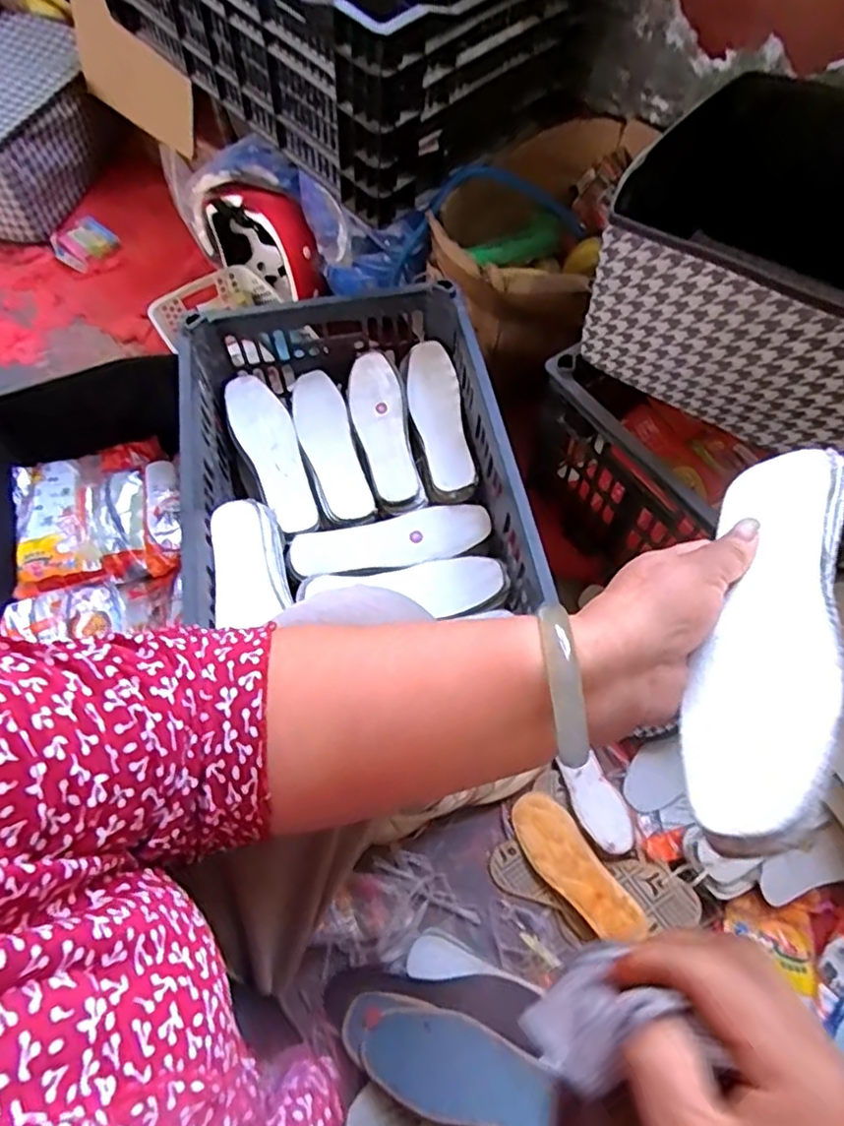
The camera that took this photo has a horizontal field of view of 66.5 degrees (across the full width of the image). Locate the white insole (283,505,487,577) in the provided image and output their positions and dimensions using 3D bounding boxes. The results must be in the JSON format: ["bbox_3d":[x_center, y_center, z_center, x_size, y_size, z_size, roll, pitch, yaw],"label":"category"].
[{"bbox_3d":[-0.036,-0.022,0.757,0.230,0.016,0.066,-13,63,-5],"label":"white insole"}]

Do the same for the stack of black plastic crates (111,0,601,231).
[{"bbox_3d":[-0.102,-0.780,0.844,0.571,0.275,0.449,40,71,19],"label":"stack of black plastic crates"}]

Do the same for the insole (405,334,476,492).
[{"bbox_3d":[0.018,-0.186,0.806,0.063,0.035,0.221,-7,63,-2],"label":"insole"}]

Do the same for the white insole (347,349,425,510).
[{"bbox_3d":[-0.049,-0.165,0.800,0.066,0.037,0.215,-11,63,-4],"label":"white insole"}]

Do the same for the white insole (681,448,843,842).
[{"bbox_3d":[0.165,0.020,0.301,0.013,0.062,0.226,44,53,-18],"label":"white insole"}]

